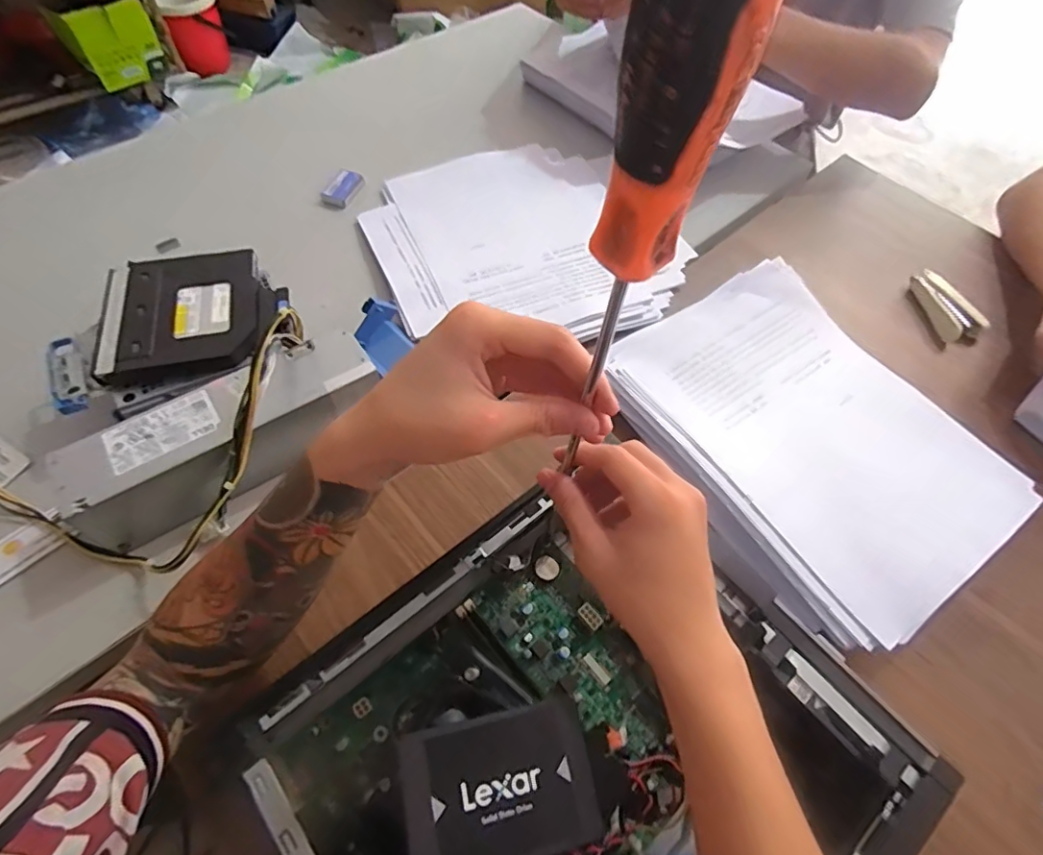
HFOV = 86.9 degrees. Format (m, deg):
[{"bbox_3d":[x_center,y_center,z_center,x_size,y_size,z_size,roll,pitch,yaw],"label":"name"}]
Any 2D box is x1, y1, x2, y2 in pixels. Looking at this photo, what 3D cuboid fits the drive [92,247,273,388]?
[{"bbox_3d":[-0.305,-0.107,0.504,0.142,0.018,0.139,-13,60,-11],"label":"drive"}]

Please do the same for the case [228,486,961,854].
[{"bbox_3d":[0.030,0.209,0.337,0.302,0.113,0.289,-35,66,-21],"label":"case"}]

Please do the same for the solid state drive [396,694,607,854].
[{"bbox_3d":[-0.010,0.190,0.287,0.099,0.004,0.070,-7,67,-16],"label":"solid state drive"}]

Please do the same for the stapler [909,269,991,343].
[{"bbox_3d":[0.465,-0.137,0.609,0.045,0.021,0.091,-14,60,-11],"label":"stapler"}]

